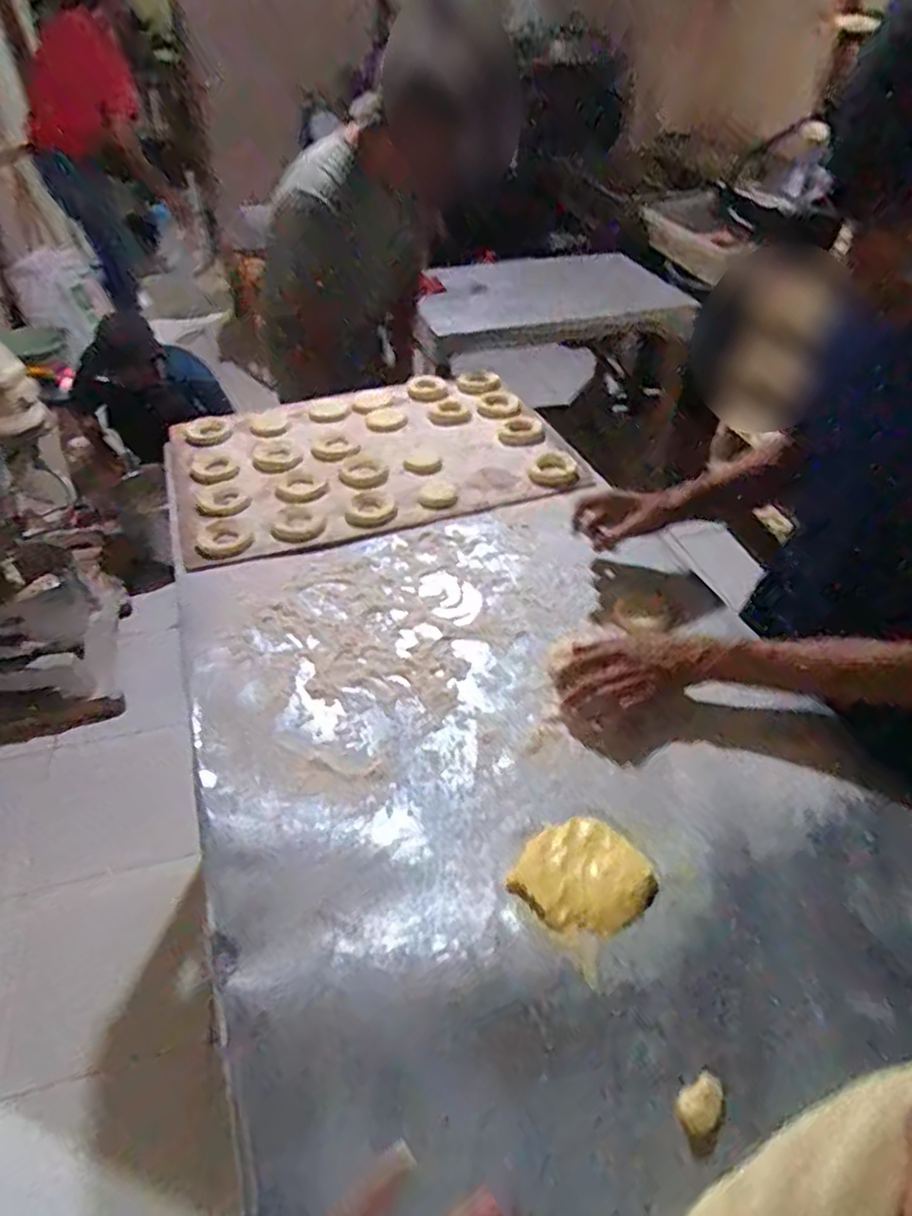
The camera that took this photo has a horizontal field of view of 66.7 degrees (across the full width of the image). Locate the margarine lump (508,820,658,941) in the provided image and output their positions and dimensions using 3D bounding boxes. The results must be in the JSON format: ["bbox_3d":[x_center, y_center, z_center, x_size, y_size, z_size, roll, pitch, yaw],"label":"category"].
[{"bbox_3d":[0.107,0.228,0.585,0.101,0.017,0.098,0,42,0],"label":"margarine lump"}]

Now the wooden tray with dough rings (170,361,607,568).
[{"bbox_3d":[-0.141,-0.252,1.108,0.594,0.034,0.419,-14,44,-15],"label":"wooden tray with dough rings"}]

